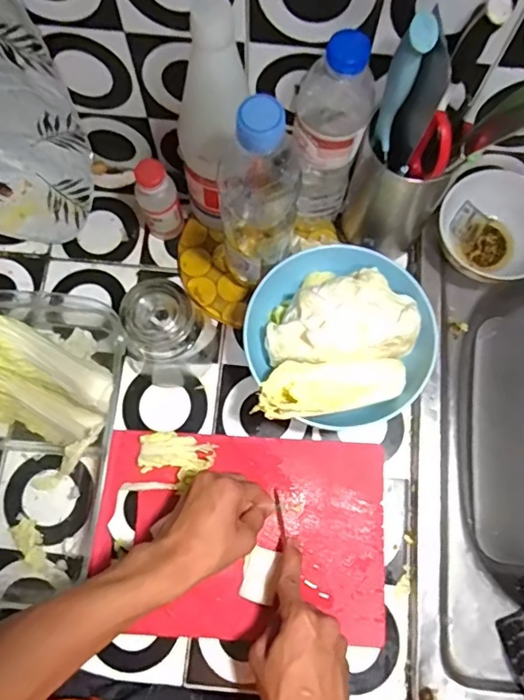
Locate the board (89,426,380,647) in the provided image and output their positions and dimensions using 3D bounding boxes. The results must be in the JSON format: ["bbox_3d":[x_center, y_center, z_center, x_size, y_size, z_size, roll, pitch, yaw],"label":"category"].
[{"bbox_3d":[-0.019,0.173,0.503,0.267,0.015,0.180,3,75,0],"label":"board"}]

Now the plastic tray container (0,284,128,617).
[{"bbox_3d":[-0.229,0.087,0.501,0.170,0.038,0.303,8,75,2],"label":"plastic tray container"}]

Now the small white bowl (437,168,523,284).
[{"bbox_3d":[0.237,-0.124,0.538,0.112,0.053,0.094,31,77,8],"label":"small white bowl"}]

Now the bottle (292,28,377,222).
[{"bbox_3d":[0.058,-0.183,0.480,0.059,0.224,0.053,11,75,2],"label":"bottle"}]

